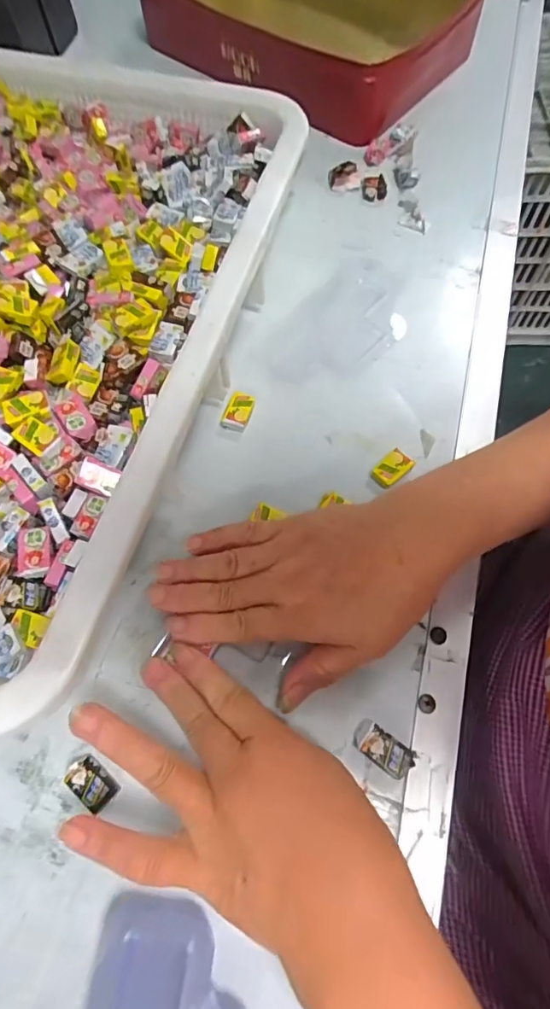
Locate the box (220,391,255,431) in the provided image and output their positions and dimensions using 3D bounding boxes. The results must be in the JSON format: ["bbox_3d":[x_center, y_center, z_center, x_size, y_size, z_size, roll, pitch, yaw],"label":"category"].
[{"bbox_3d":[-0.026,-0.066,0.351,0.017,0.010,0.026,18,68,8],"label":"box"}]

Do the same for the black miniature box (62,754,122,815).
[{"bbox_3d":[-0.097,0.147,0.261,0.026,0.005,0.019,40,73,16],"label":"black miniature box"}]

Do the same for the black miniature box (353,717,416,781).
[{"bbox_3d":[0.058,0.132,0.268,0.033,0.009,0.016,35,72,14],"label":"black miniature box"}]

